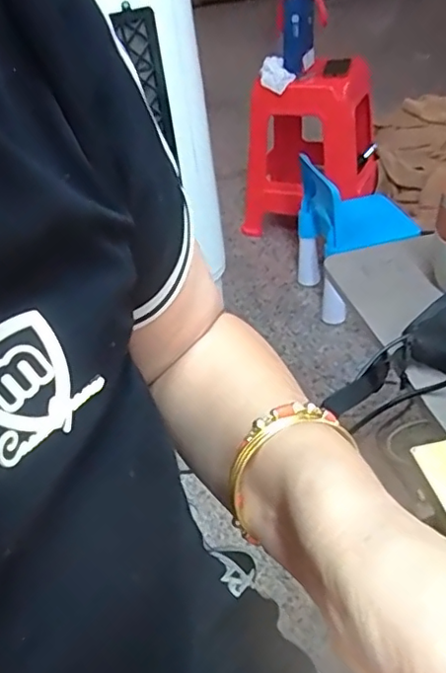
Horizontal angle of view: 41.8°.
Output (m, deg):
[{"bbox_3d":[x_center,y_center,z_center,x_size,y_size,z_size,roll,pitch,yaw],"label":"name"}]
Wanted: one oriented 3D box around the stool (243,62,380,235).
[{"bbox_3d":[0.286,-0.631,1.870,0.360,0.411,0.370,9,41,20],"label":"stool"}]

